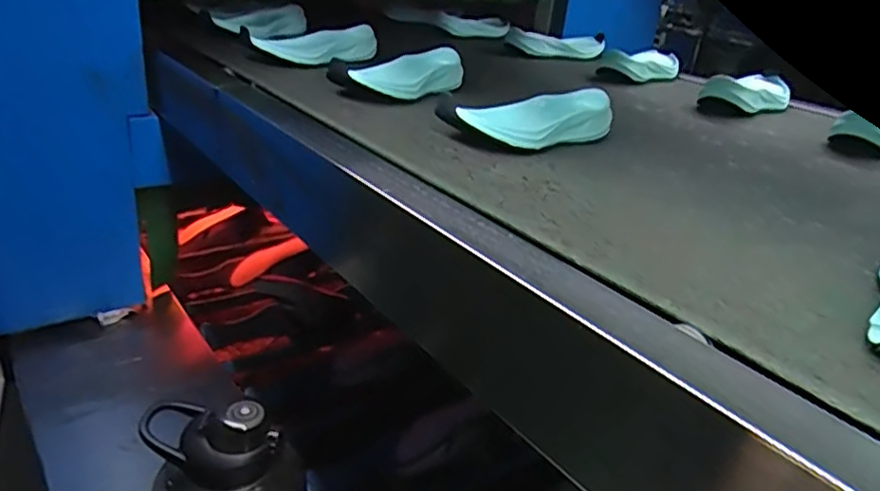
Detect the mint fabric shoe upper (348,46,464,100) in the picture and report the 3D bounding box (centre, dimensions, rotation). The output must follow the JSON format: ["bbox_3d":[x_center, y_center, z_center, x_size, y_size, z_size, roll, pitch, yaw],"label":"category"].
[{"bbox_3d":[-0.032,-0.199,0.758,0.078,0.039,0.173,14,27,16],"label":"mint fabric shoe upper"}]

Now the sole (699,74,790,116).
[{"bbox_3d":[0.438,-0.217,0.906,0.069,0.040,0.202,27,33,36],"label":"sole"}]

